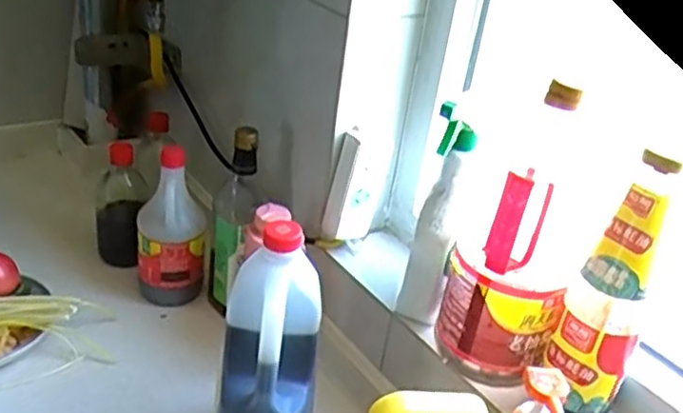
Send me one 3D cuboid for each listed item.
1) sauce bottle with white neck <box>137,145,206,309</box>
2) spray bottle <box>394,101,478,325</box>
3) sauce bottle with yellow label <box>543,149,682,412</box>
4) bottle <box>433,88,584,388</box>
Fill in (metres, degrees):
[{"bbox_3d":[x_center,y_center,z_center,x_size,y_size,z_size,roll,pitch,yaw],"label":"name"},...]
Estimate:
[{"bbox_3d":[-0.219,0.032,0.881,0.085,0.208,0.067,0,29,-13],"label":"sauce bottle with white neck"},{"bbox_3d":[0.095,0.017,0.683,0.047,0.209,0.053,11,28,8],"label":"spray bottle"},{"bbox_3d":[0.229,0.078,0.586,0.066,0.222,0.072,19,30,21],"label":"sauce bottle with yellow label"},{"bbox_3d":[0.161,0.023,0.632,0.099,0.276,0.118,11,28,8],"label":"bottle"}]

